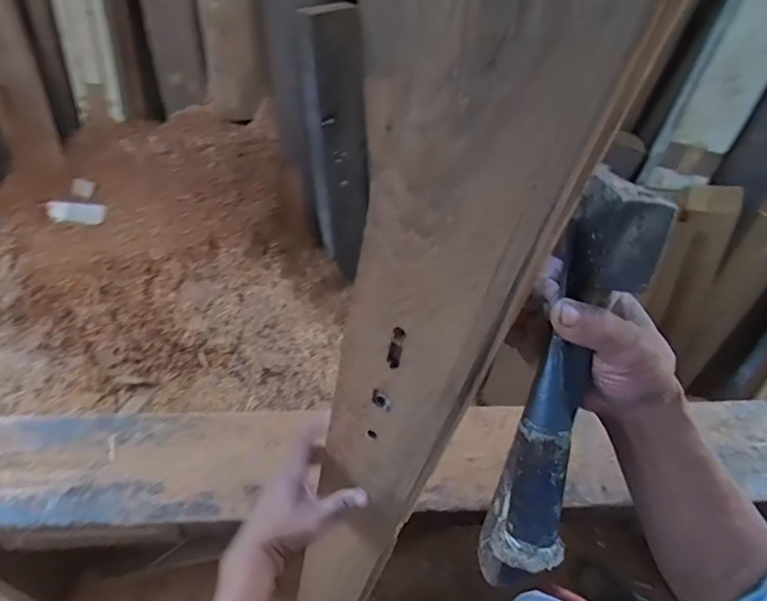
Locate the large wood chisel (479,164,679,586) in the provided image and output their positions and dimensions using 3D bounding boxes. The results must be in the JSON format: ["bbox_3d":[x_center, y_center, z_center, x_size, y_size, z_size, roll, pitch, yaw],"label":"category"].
[{"bbox_3d":[0.124,0.059,0.349,0.047,0.276,0.061,16,13,8],"label":"large wood chisel"}]

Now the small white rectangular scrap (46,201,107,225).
[{"bbox_3d":[-0.713,-0.204,1.198,0.133,0.006,0.046,4,85,-1],"label":"small white rectangular scrap"}]

